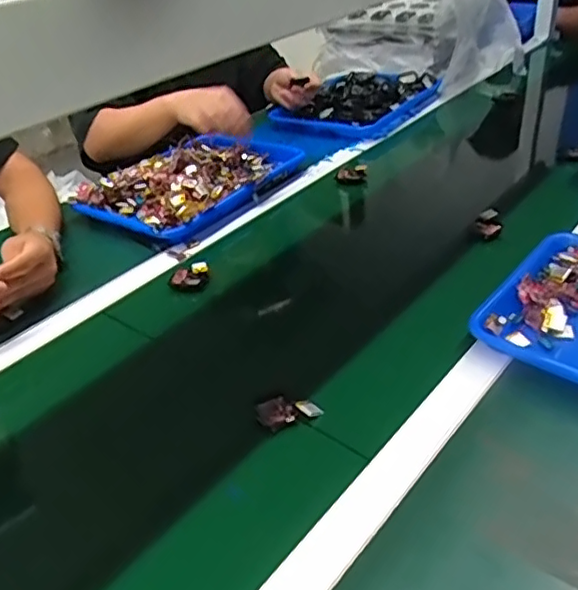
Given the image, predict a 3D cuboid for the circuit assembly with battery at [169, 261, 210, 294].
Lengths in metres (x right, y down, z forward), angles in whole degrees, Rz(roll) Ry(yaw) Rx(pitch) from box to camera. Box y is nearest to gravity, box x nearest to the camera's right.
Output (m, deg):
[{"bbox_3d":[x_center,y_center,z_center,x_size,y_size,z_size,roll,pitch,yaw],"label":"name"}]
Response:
[{"bbox_3d":[-0.128,-0.023,0.799,0.049,0.018,0.041,-10,34,-5],"label":"circuit assembly with battery"}]

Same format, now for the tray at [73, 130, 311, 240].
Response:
[{"bbox_3d":[-0.153,-0.187,1.021,0.237,0.056,0.338,22,43,35],"label":"tray"}]

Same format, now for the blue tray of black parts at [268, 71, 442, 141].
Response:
[{"bbox_3d":[0.146,-0.404,1.299,0.245,0.041,0.348,17,41,32],"label":"blue tray of black parts"}]

